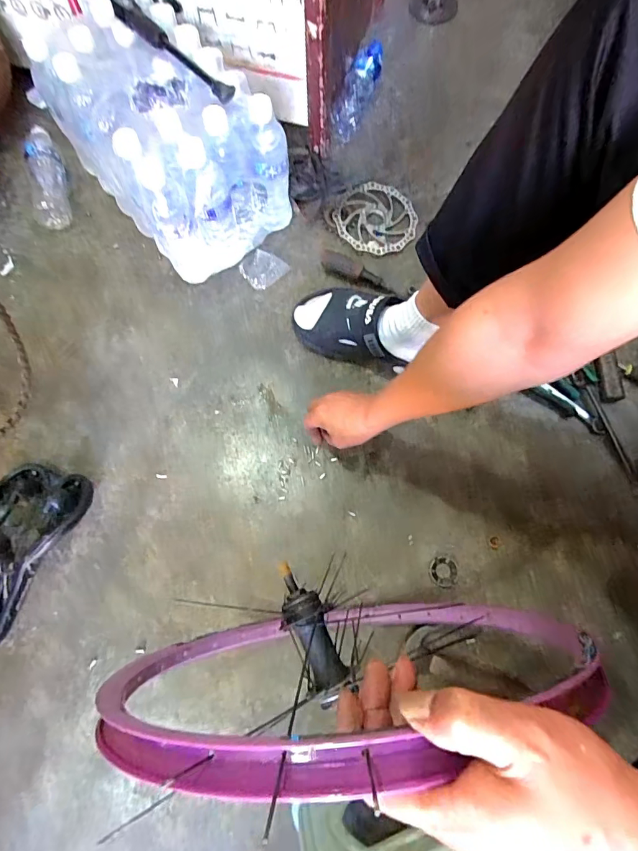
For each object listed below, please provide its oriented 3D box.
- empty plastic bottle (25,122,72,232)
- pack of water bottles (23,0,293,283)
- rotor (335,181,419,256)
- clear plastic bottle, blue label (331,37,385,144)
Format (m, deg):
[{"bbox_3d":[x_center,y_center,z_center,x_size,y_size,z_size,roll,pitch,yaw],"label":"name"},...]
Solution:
[{"bbox_3d":[-0.500,-0.455,0.799,0.067,0.056,0.210,-12,74,-4],"label":"empty plastic bottle"},{"bbox_3d":[-0.238,-0.462,0.716,0.241,0.217,0.347,-38,77,-11],"label":"pack of water bottles"},{"bbox_3d":[0.106,-0.381,0.797,0.146,0.008,0.153,0,74,0],"label":"rotor"},{"bbox_3d":[0.076,-0.651,0.856,0.066,0.058,0.197,14,74,4],"label":"clear plastic bottle, blue label"}]

